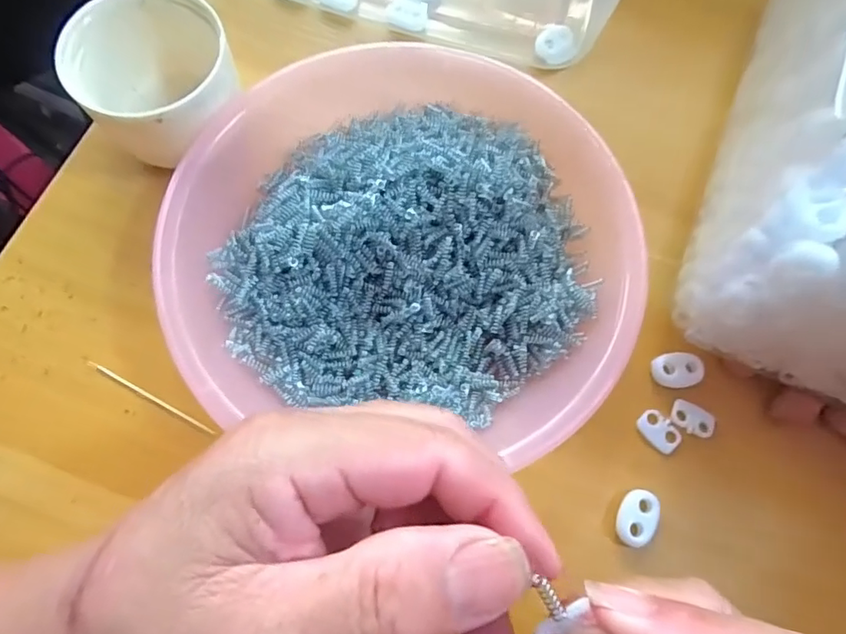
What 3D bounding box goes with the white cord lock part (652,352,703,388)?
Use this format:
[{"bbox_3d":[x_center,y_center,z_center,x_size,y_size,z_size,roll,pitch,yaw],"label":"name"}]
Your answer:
[{"bbox_3d":[0.112,0.023,0.236,0.021,0.005,0.015,-12,72,-5],"label":"white cord lock part"}]

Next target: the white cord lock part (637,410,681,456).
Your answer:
[{"bbox_3d":[0.101,0.049,0.229,0.019,0.004,0.013,41,75,12],"label":"white cord lock part"}]

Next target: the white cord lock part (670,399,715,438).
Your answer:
[{"bbox_3d":[0.116,0.043,0.230,0.018,0.004,0.012,25,73,7],"label":"white cord lock part"}]

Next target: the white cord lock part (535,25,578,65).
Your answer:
[{"bbox_3d":[0.072,-0.146,0.288,0.021,0.010,0.017,21,72,6],"label":"white cord lock part"}]

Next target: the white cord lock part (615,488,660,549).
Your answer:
[{"bbox_3d":[0.086,0.081,0.217,0.015,0.006,0.022,20,72,6],"label":"white cord lock part"}]

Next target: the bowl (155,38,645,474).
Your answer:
[{"bbox_3d":[-0.006,-0.034,0.233,0.189,0.037,0.176,8,71,2],"label":"bowl"}]

